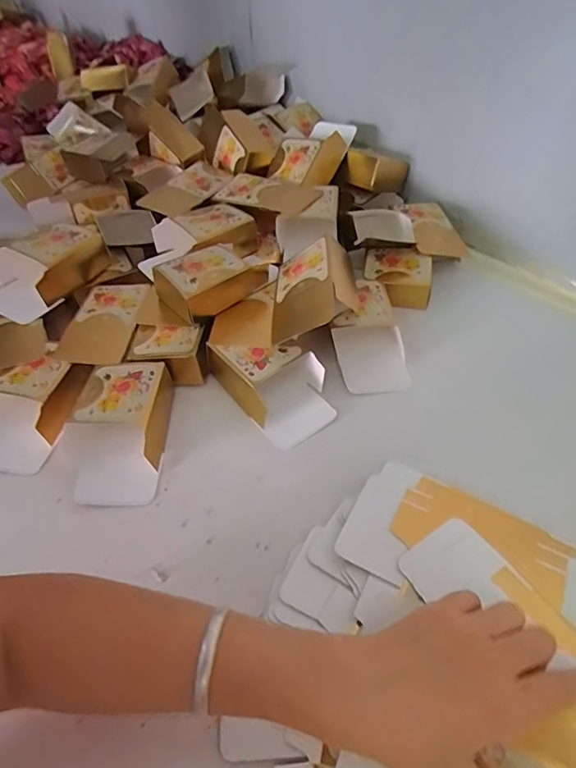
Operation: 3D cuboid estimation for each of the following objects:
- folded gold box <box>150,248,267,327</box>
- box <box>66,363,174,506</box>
[{"bbox_3d":[-0.086,-0.115,0.546,0.103,0.044,0.076,-32,52,-25],"label":"folded gold box"},{"bbox_3d":[-0.153,0.041,0.461,0.077,0.047,0.135,-3,45,3],"label":"box"}]

